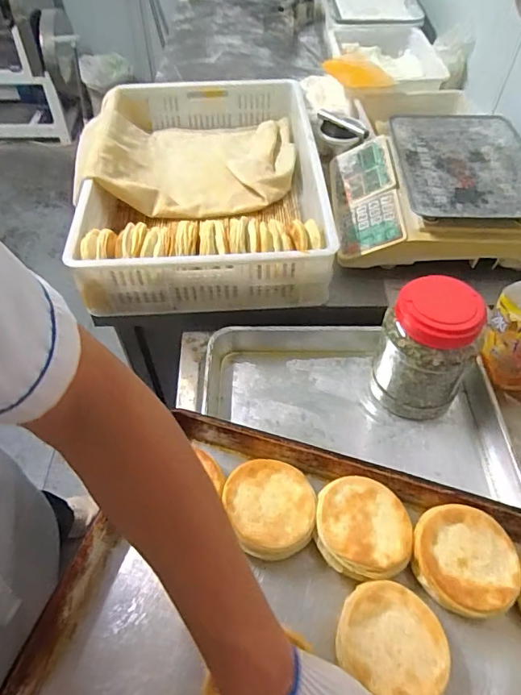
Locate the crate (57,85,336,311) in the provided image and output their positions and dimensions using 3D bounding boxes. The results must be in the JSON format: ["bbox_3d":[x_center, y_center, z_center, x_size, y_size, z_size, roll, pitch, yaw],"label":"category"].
[{"bbox_3d":[-0.117,-0.345,0.941,0.426,0.135,0.668,-3,53,-3],"label":"crate"}]

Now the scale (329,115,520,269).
[{"bbox_3d":[0.321,-0.312,0.886,0.351,0.092,0.409,3,53,2],"label":"scale"}]

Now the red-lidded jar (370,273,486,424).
[{"bbox_3d":[0.222,0.005,0.652,0.119,0.176,0.114,0,53,0],"label":"red-lidded jar"}]

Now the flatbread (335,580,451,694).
[{"bbox_3d":[0.127,0.285,0.457,0.101,0.036,0.096,0,53,0],"label":"flatbread"}]

